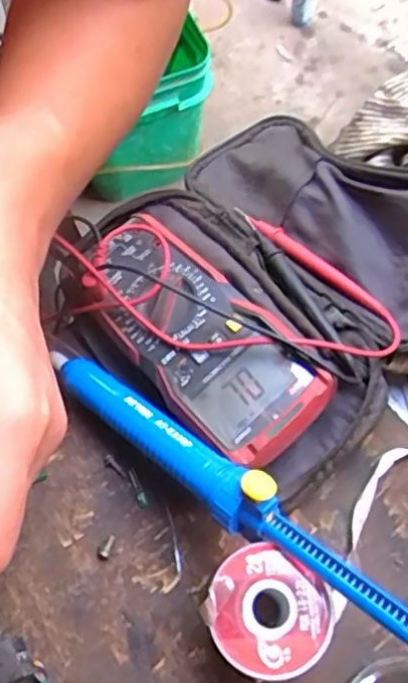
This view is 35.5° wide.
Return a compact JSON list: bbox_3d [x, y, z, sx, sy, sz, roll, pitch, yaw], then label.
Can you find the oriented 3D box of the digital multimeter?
[{"bbox_3d":[-0.007,-0.006,0.407,0.079,0.034,0.180,-41,73,-14],"label":"digital multimeter"}]

